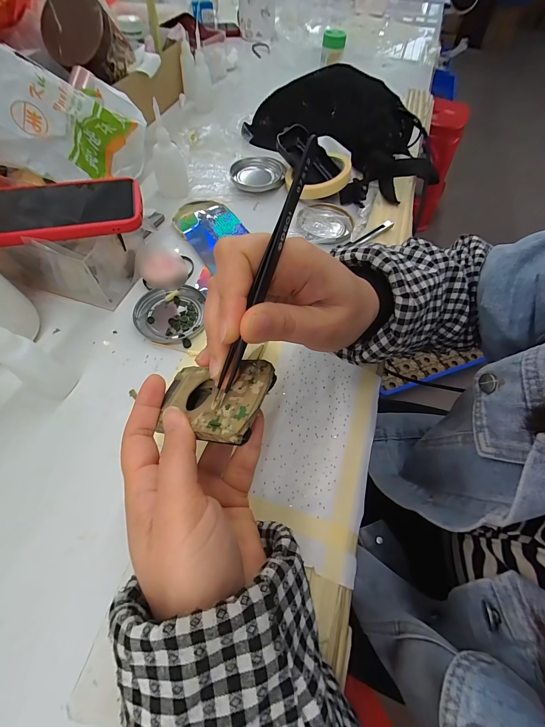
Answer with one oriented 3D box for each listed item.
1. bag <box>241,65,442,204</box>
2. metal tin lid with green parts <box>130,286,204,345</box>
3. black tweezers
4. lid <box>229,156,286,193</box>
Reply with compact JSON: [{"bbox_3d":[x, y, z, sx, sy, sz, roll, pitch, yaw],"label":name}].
[{"bbox_3d":[0.102,-0.393,0.490,0.178,0.090,0.340,-34,67,-22],"label":"bag"},{"bbox_3d":[-0.114,-0.056,0.334,0.071,0.007,0.076,0,59,-4],"label":"metal tin lid with green parts"},{"bbox_3d":[-0.008,-0.031,0.150,0.004,0.123,0.008,30,20,16],"label":"black tweezers"},{"bbox_3d":[-0.022,-0.296,0.471,0.084,0.016,0.083,1,57,-1],"label":"lid"}]

